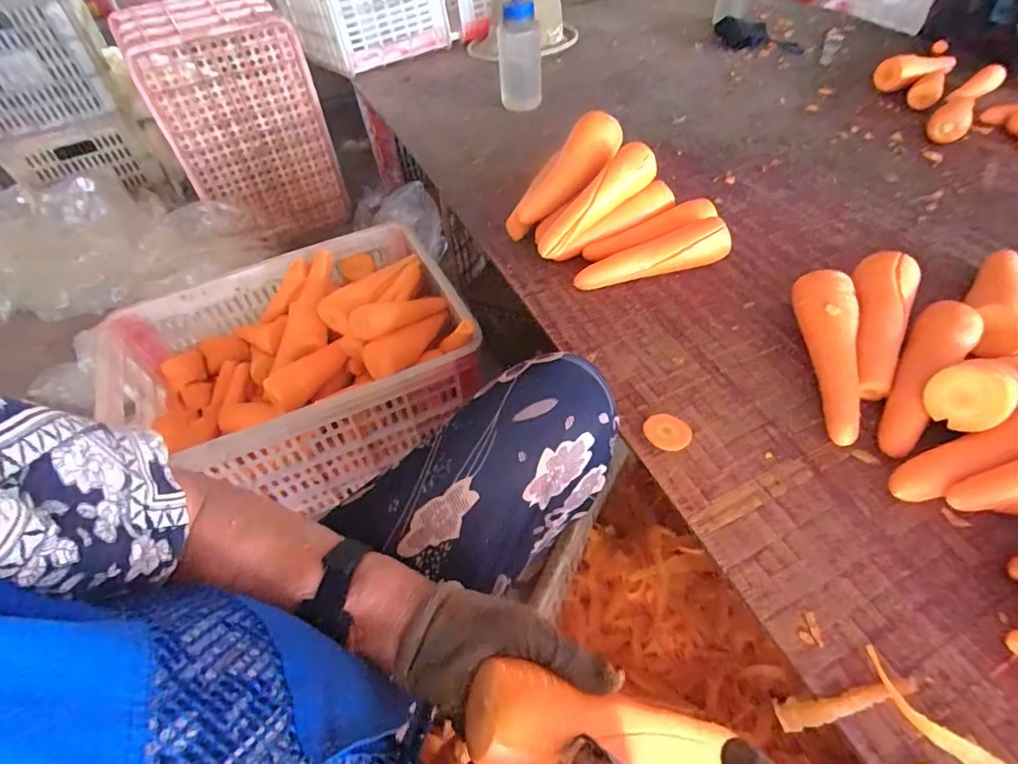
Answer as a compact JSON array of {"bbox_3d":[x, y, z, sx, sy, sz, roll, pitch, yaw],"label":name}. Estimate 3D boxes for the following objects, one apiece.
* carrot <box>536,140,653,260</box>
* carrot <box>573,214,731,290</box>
[{"bbox_3d":[0.109,-0.233,0.653,0.197,0.043,0.051,-44,57,-6],"label":"carrot"},{"bbox_3d":[0.177,-0.158,0.635,0.196,0.054,0.045,-13,50,-6],"label":"carrot"}]

